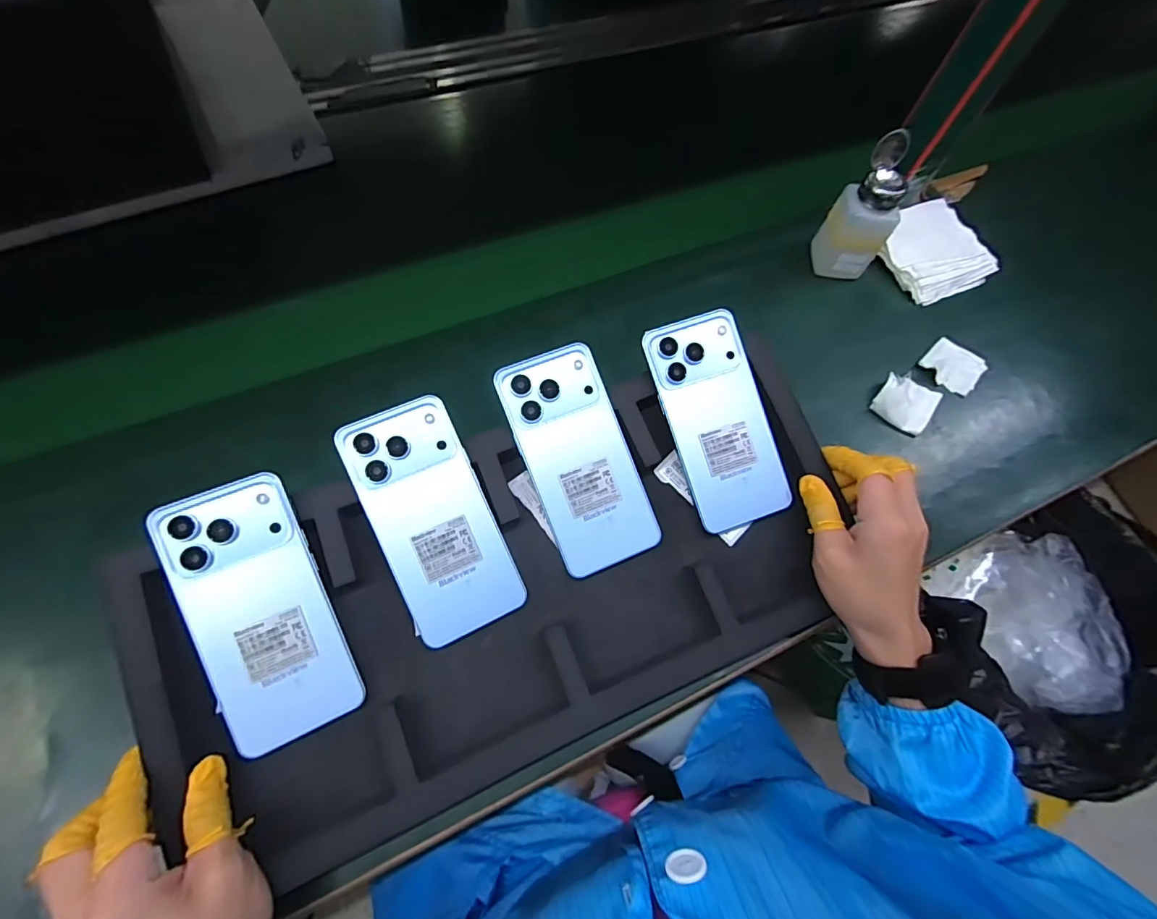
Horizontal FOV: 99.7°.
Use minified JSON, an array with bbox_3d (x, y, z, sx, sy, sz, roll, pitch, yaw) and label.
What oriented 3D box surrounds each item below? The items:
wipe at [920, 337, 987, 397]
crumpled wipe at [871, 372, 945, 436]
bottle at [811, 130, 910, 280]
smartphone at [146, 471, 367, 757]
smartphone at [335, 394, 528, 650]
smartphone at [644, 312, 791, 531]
[{"bbox_3d":[0.383,-0.096,0.497,0.053,0.012,0.047,42,69,16],"label":"wipe"},{"bbox_3d":[0.319,-0.058,0.472,0.050,0.016,0.057,33,67,12],"label":"crumpled wipe"},{"bbox_3d":[0.288,-0.249,0.492,0.046,0.132,0.053,-11,65,-9],"label":"bottle"},{"bbox_3d":[-0.200,0.095,0.306,0.076,0.005,0.162,-22,89,-18],"label":"smartphone"},{"bbox_3d":[-0.100,0.041,0.339,0.077,0.005,0.163,-24,91,-14],"label":"smartphone"},{"bbox_3d":[0.108,-0.030,0.377,0.076,0.005,0.162,-18,92,-6],"label":"smartphone"}]

